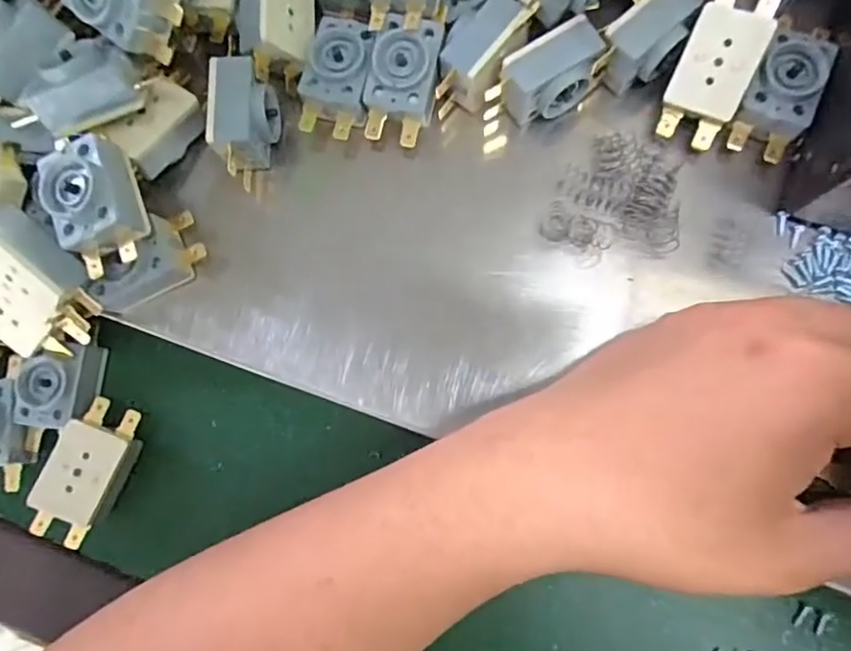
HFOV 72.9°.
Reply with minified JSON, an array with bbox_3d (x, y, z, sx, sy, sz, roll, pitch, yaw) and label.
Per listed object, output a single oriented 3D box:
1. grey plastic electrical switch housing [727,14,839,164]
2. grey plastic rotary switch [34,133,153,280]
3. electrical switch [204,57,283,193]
[{"bbox_3d":[0.139,-0.092,0.223,0.025,0.013,0.049,21,85,8],"label":"grey plastic electrical switch housing"},{"bbox_3d":[-0.120,-0.044,0.208,0.026,0.015,0.047,-23,81,2],"label":"grey plastic rotary switch"},{"bbox_3d":[-0.073,-0.082,0.235,0.020,0.028,0.047,1,82,5],"label":"electrical switch"}]

